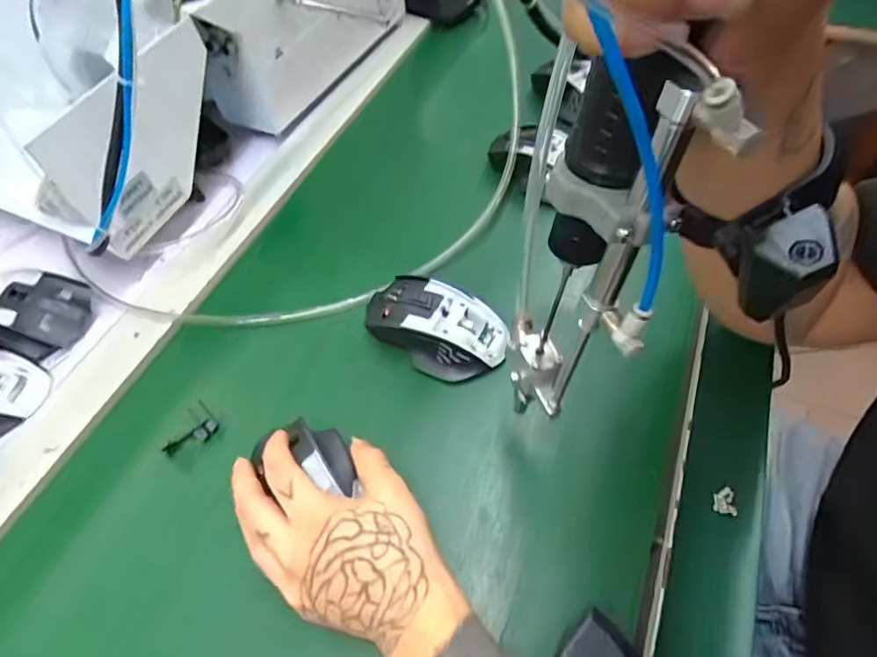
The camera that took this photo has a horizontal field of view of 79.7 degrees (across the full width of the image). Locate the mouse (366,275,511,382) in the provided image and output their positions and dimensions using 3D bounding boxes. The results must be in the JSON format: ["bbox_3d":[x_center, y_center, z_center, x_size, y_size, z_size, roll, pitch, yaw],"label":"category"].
[{"bbox_3d":[-0.004,-0.005,0.414,0.114,0.034,0.067,22,59,16],"label":"mouse"}]

